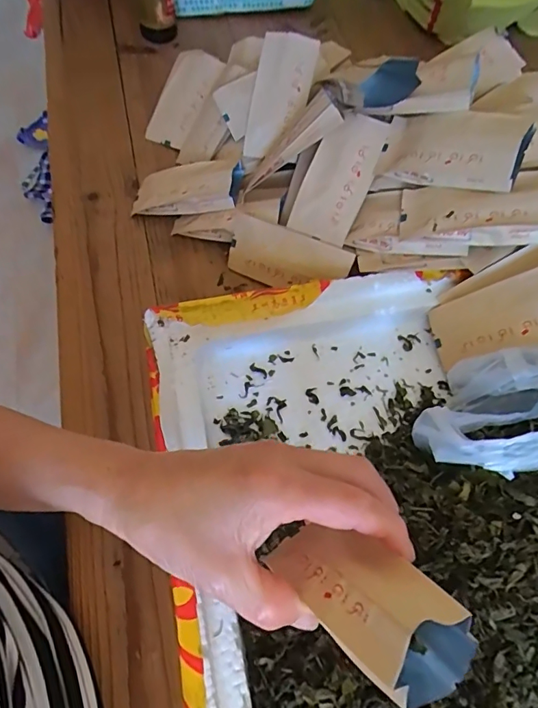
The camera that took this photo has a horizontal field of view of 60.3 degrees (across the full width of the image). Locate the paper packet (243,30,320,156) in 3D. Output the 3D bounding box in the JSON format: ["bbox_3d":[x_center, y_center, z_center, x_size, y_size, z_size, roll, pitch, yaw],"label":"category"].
[{"bbox_3d":[0.007,-0.243,0.436,0.057,0.010,0.113,22,99,10],"label":"paper packet"}]

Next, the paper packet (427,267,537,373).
[{"bbox_3d":[0.172,-0.027,0.335,0.012,0.108,0.053,9,65,-44],"label":"paper packet"}]

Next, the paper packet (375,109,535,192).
[{"bbox_3d":[0.138,-0.158,0.357,0.106,0.016,0.054,21,99,39],"label":"paper packet"}]

